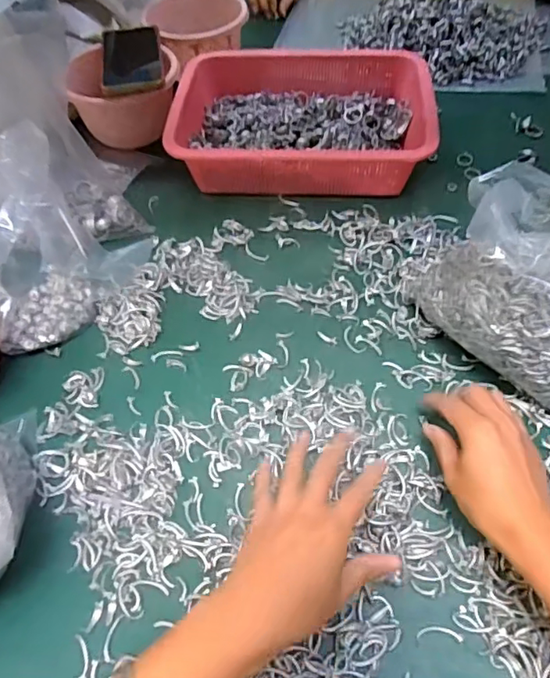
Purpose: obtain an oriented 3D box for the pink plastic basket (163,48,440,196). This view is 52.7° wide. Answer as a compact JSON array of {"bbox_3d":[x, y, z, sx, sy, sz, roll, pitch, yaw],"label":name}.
[{"bbox_3d":[0.035,-0.273,0.689,0.292,0.084,0.209,1,53,6],"label":"pink plastic basket"}]

